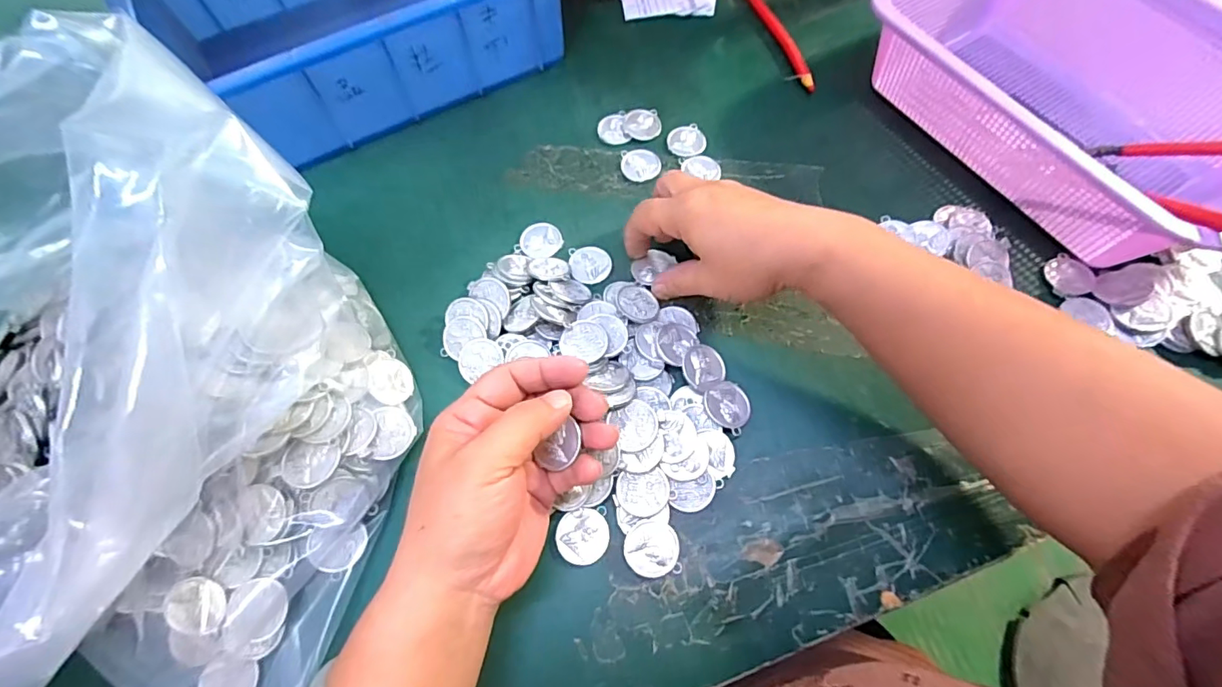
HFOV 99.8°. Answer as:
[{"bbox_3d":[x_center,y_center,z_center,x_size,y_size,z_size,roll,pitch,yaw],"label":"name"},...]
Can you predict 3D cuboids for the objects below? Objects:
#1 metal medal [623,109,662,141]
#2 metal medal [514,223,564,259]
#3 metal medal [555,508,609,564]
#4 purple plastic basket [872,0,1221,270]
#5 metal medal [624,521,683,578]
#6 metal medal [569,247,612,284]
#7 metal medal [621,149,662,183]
[{"bbox_3d":[0.025,-0.174,0.405,0.029,0.004,0.030,-4,66,-1],"label":"metal medal"},{"bbox_3d":[-0.050,-0.073,0.364,0.030,0.004,0.031,0,66,1],"label":"metal medal"},{"bbox_3d":[-0.016,0.107,0.285,0.029,0.004,0.028,-7,66,-2],"label":"metal medal"},{"bbox_3d":[0.319,-0.175,0.361,0.186,0.075,0.259,-33,70,-12],"label":"purple plastic basket"},{"bbox_3d":[0.023,0.112,0.280,0.029,0.004,0.027,-6,70,-4],"label":"metal medal"},{"bbox_3d":[-0.014,-0.055,0.355,0.028,0.004,0.030,0,66,1],"label":"metal medal"},{"bbox_3d":[0.023,-0.137,0.390,0.029,0.004,0.028,-7,67,-2],"label":"metal medal"}]

